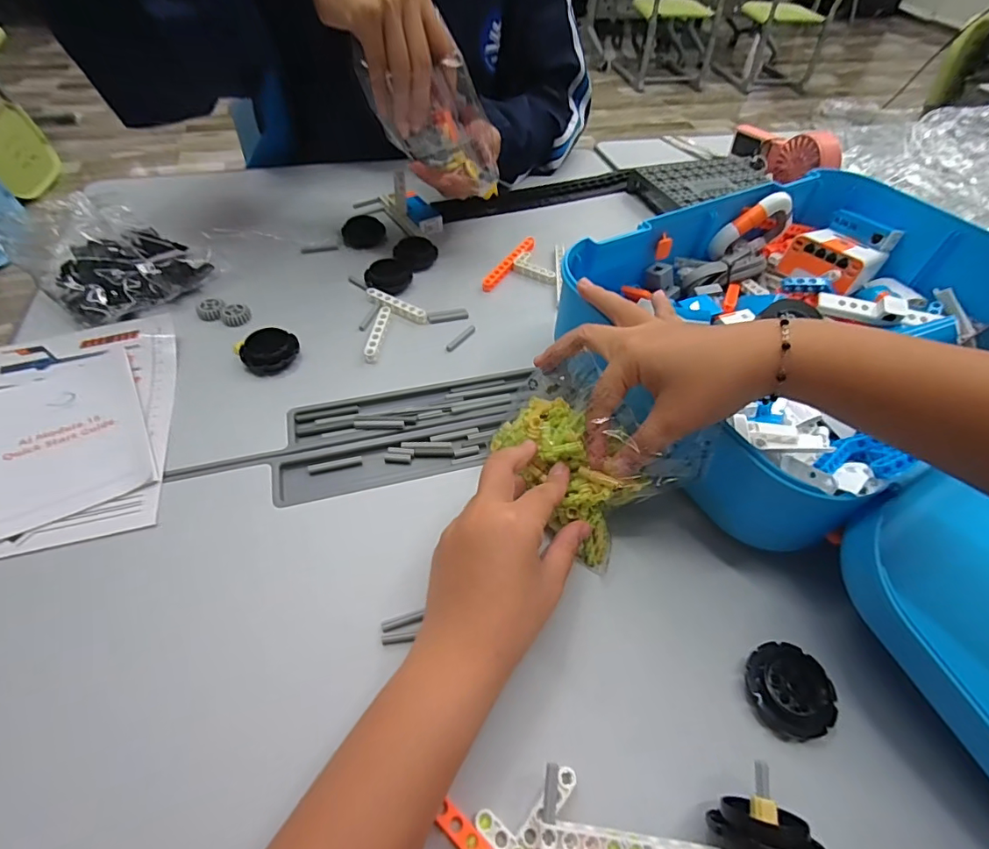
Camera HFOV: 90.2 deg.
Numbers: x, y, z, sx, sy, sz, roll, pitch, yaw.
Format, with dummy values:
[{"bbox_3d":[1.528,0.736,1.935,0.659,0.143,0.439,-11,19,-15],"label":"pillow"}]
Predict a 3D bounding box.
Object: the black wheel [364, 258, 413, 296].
[{"bbox_3d":[-0.110,-0.156,0.517,0.045,0.015,0.049,2,51,-3],"label":"black wheel"}]

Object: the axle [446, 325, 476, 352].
[{"bbox_3d":[-0.032,-0.083,0.470,0.007,0.006,0.040,30,55,18],"label":"axle"}]

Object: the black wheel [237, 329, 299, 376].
[{"bbox_3d":[-0.197,-0.066,0.436,0.047,0.018,0.047,2,51,-3],"label":"black wheel"}]

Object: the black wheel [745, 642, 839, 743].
[{"bbox_3d":[0.171,0.155,0.288,0.045,0.015,0.048,2,51,-3],"label":"black wheel"}]

